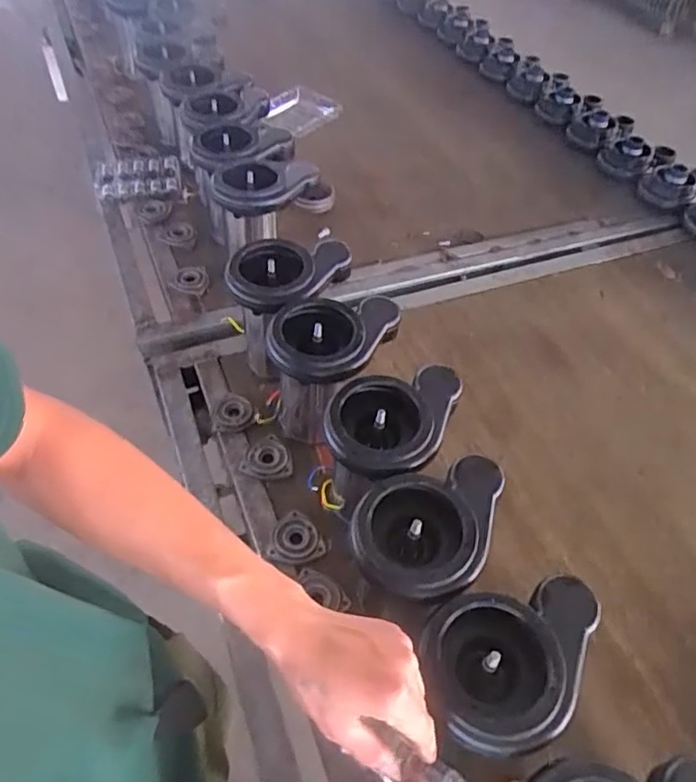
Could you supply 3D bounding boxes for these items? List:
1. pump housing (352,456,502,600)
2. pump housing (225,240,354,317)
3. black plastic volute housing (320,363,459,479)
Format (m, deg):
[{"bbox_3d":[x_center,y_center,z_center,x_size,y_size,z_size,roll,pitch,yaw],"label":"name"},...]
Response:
[{"bbox_3d":[0.074,0.129,0.576,0.120,0.062,0.162,19,51,13],"label":"pump housing"},{"bbox_3d":[-0.076,-0.149,0.784,0.162,0.036,0.121,0,49,-3],"label":"pump housing"},{"bbox_3d":[0.048,0.031,0.655,0.119,0.052,0.169,26,53,17],"label":"black plastic volute housing"}]

